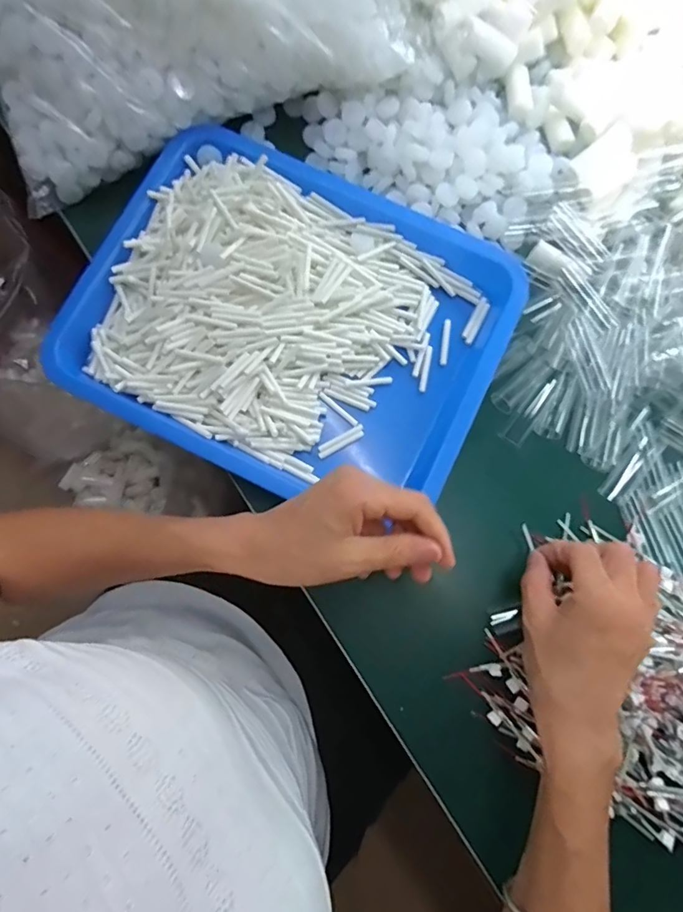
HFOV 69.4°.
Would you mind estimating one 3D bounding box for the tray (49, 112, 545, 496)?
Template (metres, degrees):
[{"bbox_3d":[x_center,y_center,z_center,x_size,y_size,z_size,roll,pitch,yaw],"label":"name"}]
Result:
[{"bbox_3d":[-0.040,-0.112,0.407,0.333,0.035,0.269,24,81,4],"label":"tray"}]

